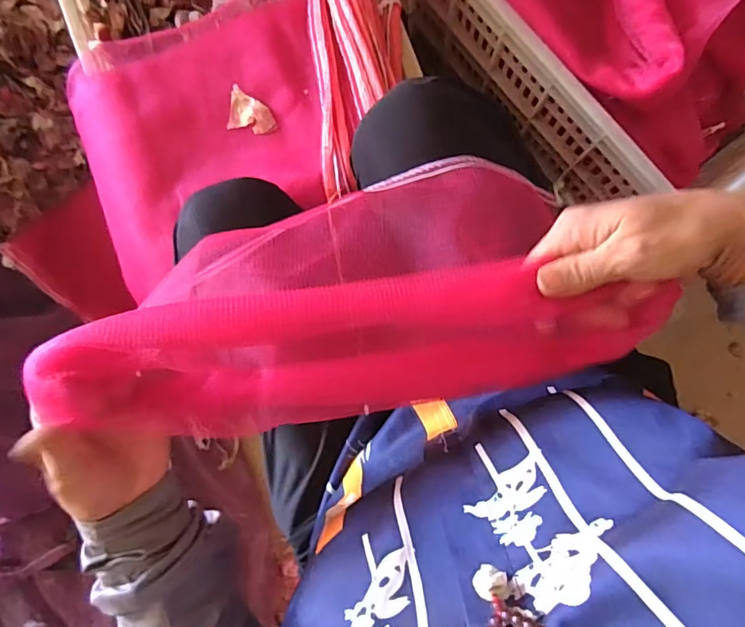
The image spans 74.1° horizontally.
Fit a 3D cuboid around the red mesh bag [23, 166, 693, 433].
[{"bbox_3d":[-0.017,-0.012,0.330,0.351,0.080,0.161,-14,86,-8],"label":"red mesh bag"}]

